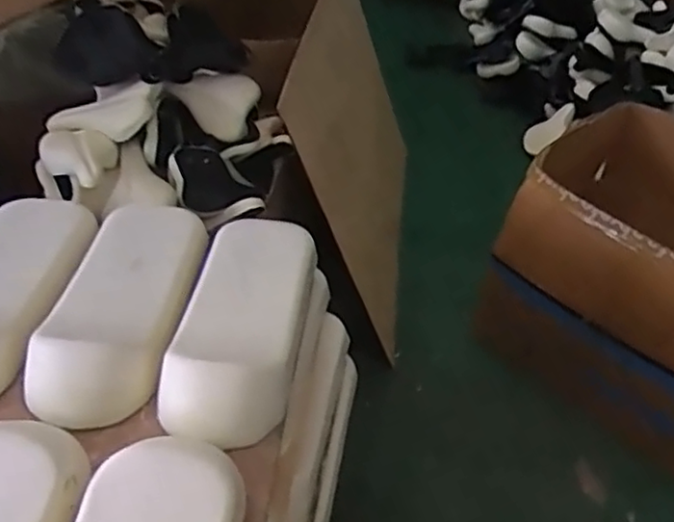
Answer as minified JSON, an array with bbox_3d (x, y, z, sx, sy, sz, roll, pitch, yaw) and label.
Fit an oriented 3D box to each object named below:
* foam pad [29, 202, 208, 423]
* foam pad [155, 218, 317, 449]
[{"bbox_3d":[-0.303,0.043,0.985,0.166,0.066,0.438,4,41,0],"label":"foam pad"},{"bbox_3d":[-0.131,0.063,1.002,0.164,0.095,0.410,5,41,2],"label":"foam pad"}]

